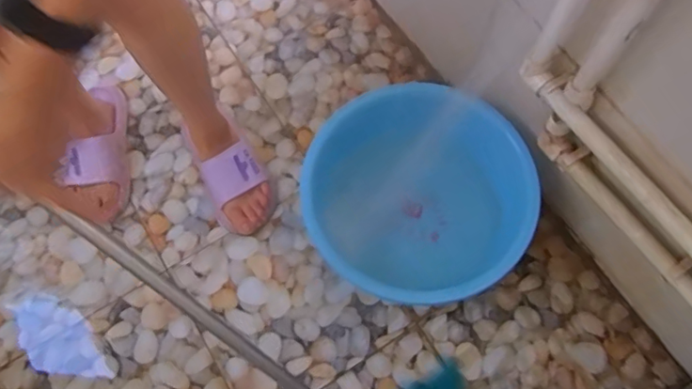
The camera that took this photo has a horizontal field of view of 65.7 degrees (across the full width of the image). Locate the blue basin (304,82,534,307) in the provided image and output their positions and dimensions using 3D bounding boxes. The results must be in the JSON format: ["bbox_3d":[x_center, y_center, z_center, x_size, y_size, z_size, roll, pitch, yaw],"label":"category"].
[{"bbox_3d":[0.098,0.004,0.855,0.325,0.171,0.335,-1,68,2],"label":"blue basin"}]

